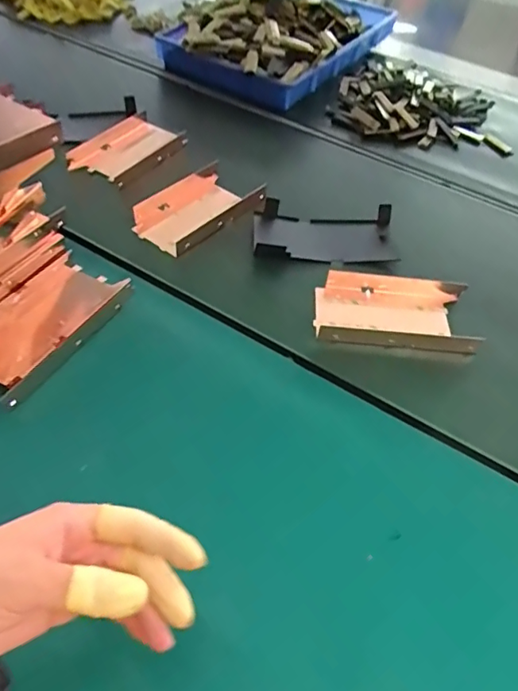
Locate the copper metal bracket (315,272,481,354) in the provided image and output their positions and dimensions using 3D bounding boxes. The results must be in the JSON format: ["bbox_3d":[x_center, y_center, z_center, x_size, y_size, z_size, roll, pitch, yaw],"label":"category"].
[{"bbox_3d":[0.148,-0.036,0.577,0.166,0.039,0.104,5,49,0],"label":"copper metal bracket"}]

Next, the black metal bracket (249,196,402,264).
[{"bbox_3d":[0.084,-0.141,0.647,0.176,0.029,0.096,2,49,-3],"label":"black metal bracket"}]

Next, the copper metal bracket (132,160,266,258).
[{"bbox_3d":[-0.081,-0.178,0.670,0.099,0.039,0.164,36,56,24],"label":"copper metal bracket"}]

